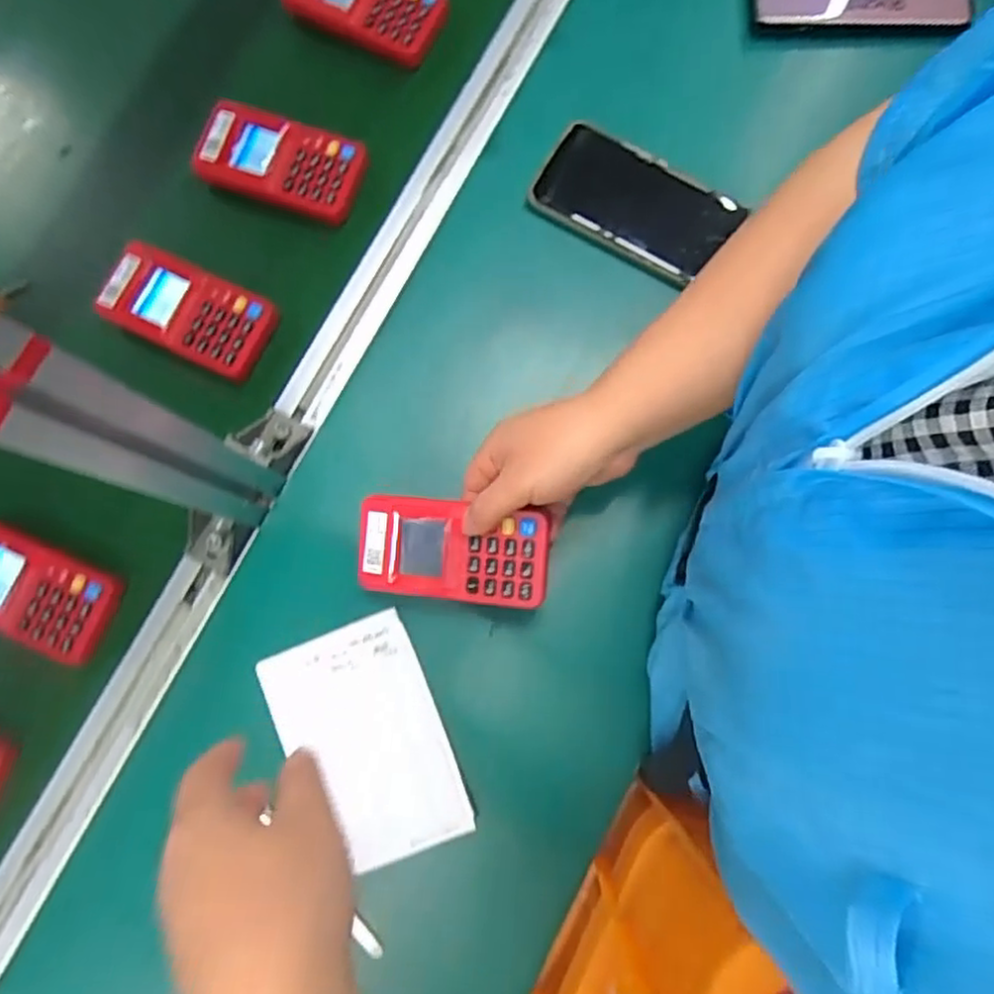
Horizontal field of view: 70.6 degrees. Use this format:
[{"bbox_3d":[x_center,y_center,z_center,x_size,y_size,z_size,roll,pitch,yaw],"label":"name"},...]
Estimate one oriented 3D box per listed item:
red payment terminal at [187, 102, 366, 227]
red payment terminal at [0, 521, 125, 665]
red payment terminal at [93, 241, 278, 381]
[{"bbox_3d":[-0.163,-0.251,0.529,0.119,0.027,0.063,17,79,-2],"label":"red payment terminal"},{"bbox_3d":[-0.321,0.061,0.480,0.121,0.022,0.063,24,79,-1],"label":"red payment terminal"},{"bbox_3d":[-0.224,-0.133,0.513,0.123,0.023,0.062,26,79,-1],"label":"red payment terminal"}]

